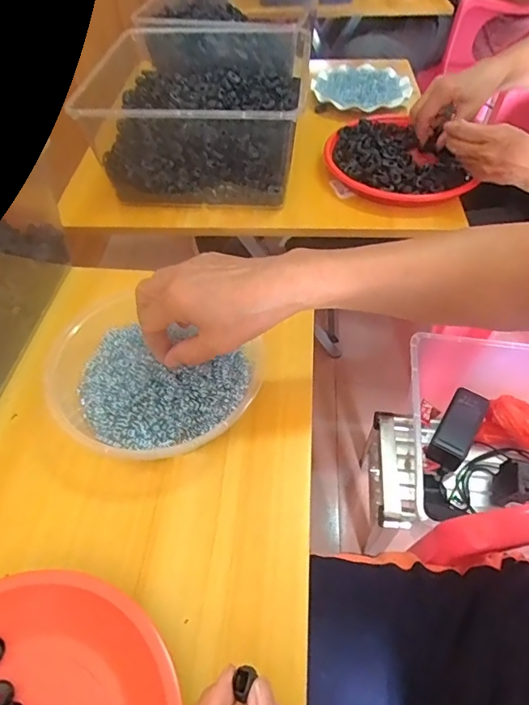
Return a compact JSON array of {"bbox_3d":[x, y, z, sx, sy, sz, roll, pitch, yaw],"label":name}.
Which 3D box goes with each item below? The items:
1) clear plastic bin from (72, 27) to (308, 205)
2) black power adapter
[{"bbox_3d":[-0.091,-0.385,0.710,0.285,0.136,0.346,4,53,4],"label":"clear plastic bin"},{"bbox_3d":[0.307,0.117,0.718,0.056,0.040,0.131,29,58,21],"label":"black power adapter"}]

